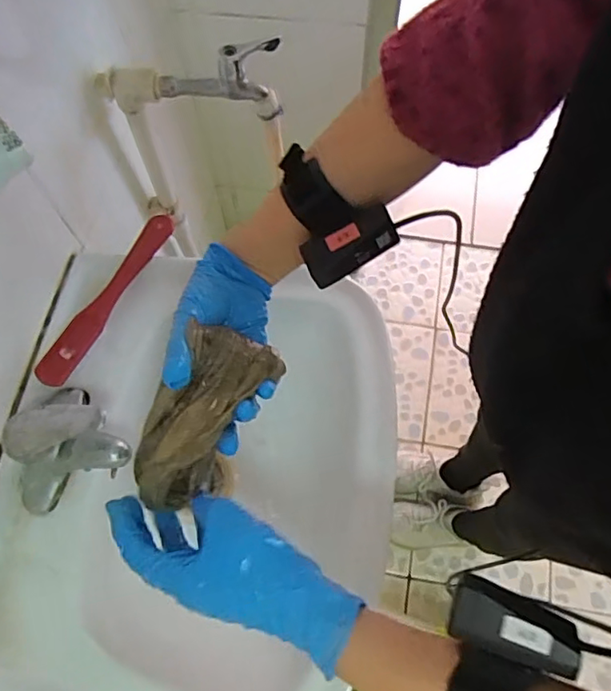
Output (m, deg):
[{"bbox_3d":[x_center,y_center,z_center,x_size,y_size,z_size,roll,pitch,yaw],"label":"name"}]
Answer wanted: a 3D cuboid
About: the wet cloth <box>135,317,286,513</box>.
[{"bbox_3d":[-0.077,0.054,0.413,0.060,0.042,0.135,30,90,12],"label":"wet cloth"}]

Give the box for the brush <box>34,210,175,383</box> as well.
[{"bbox_3d":[-0.217,-0.055,0.629,0.034,0.013,0.224,28,72,11],"label":"brush"}]

